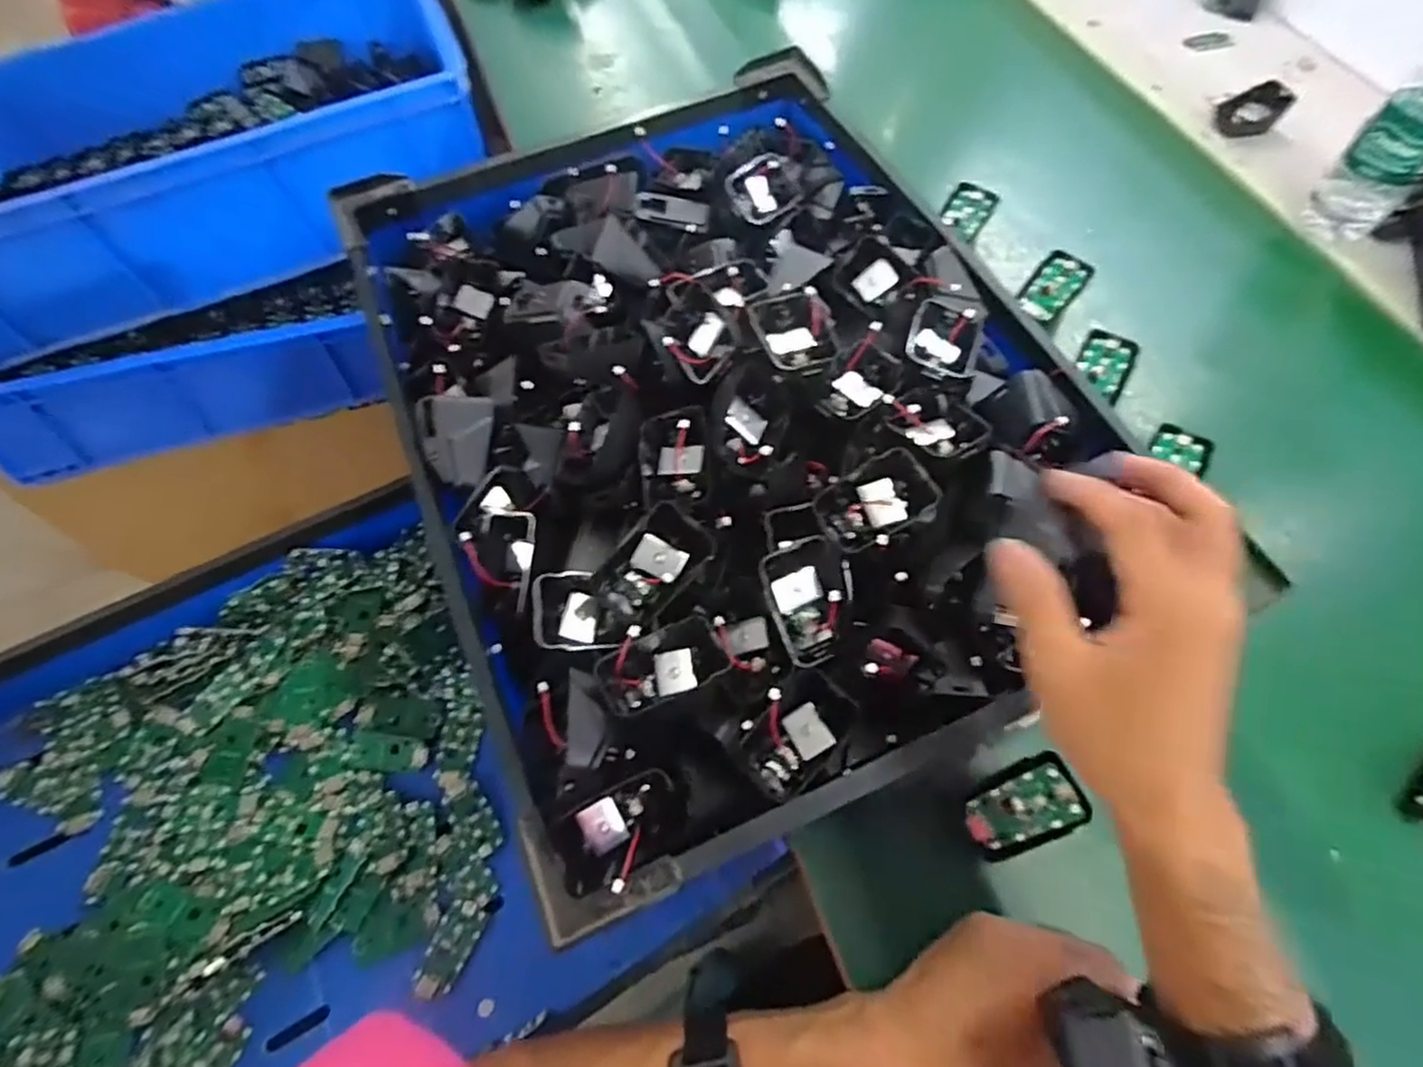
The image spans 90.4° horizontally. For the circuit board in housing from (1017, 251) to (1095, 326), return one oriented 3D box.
[{"bbox_3d":[0.306,-0.219,0.629,0.041,0.011,0.065,35,86,19],"label":"circuit board in housing"}]

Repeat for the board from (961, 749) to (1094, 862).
[{"bbox_3d":[0.182,0.160,0.410,0.069,0.009,0.040,-42,65,21],"label":"board"}]

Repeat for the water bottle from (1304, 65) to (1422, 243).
[{"bbox_3d":[0.620,-0.355,0.627,0.066,0.215,0.068,-40,68,-20],"label":"water bottle"}]

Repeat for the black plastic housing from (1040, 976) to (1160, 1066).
[{"bbox_3d":[0.158,0.216,0.275,0.028,0.018,0.067,-11,71,-6],"label":"black plastic housing"}]

